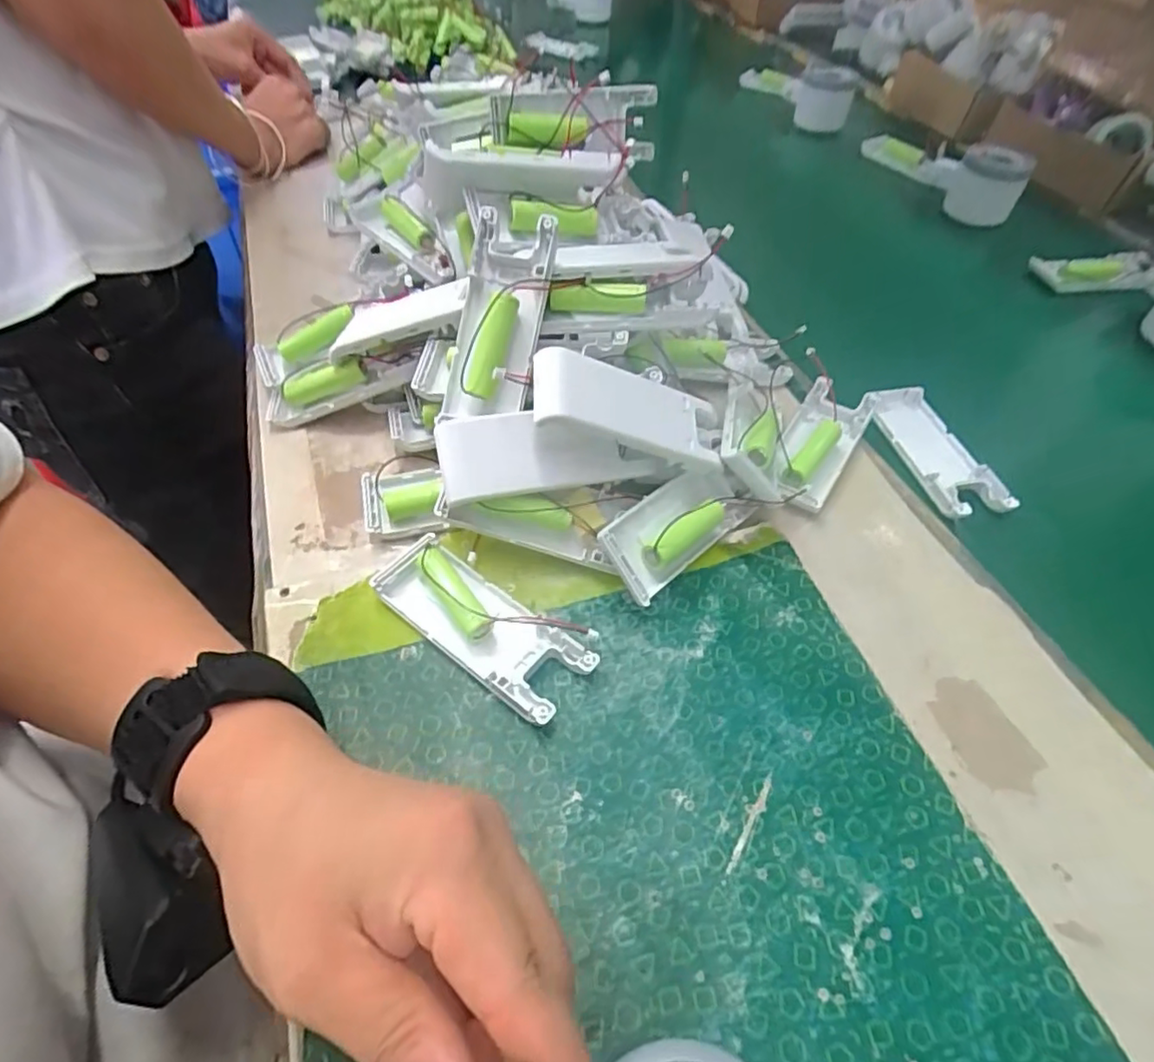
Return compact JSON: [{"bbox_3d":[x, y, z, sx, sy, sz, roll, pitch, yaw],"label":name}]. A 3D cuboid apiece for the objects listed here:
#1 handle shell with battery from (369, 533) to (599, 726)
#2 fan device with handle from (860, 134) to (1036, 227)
[{"bbox_3d":[-0.041,0.038,0.280,0.103,0.020,0.045,33,57,21],"label":"handle shell with battery"},{"bbox_3d":[0.347,-0.366,0.613,0.053,0.063,0.185,-10,52,-11],"label":"fan device with handle"}]

